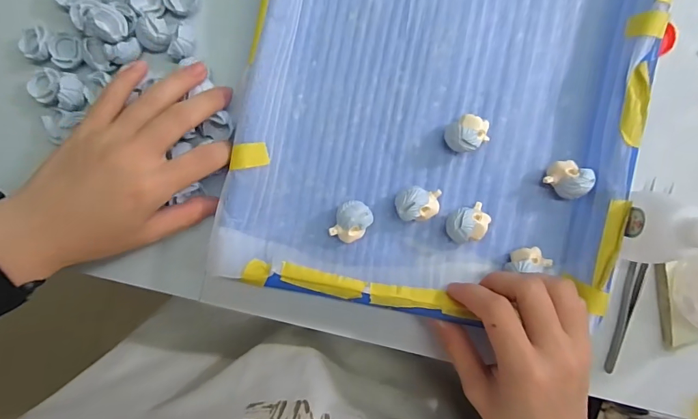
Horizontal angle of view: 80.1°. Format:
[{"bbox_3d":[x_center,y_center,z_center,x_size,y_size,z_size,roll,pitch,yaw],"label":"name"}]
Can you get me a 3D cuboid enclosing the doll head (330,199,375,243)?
[{"bbox_3d":[0.002,0.008,0.280,0.023,0.022,0.027,29,94,1],"label":"doll head"}]

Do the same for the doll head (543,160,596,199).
[{"bbox_3d":[0.144,-0.020,0.275,0.028,0.023,0.024,-6,92,3],"label":"doll head"}]

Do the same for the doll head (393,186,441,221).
[{"bbox_3d":[0.046,-0.004,0.278,0.029,0.022,0.022,-1,93,3],"label":"doll head"}]

